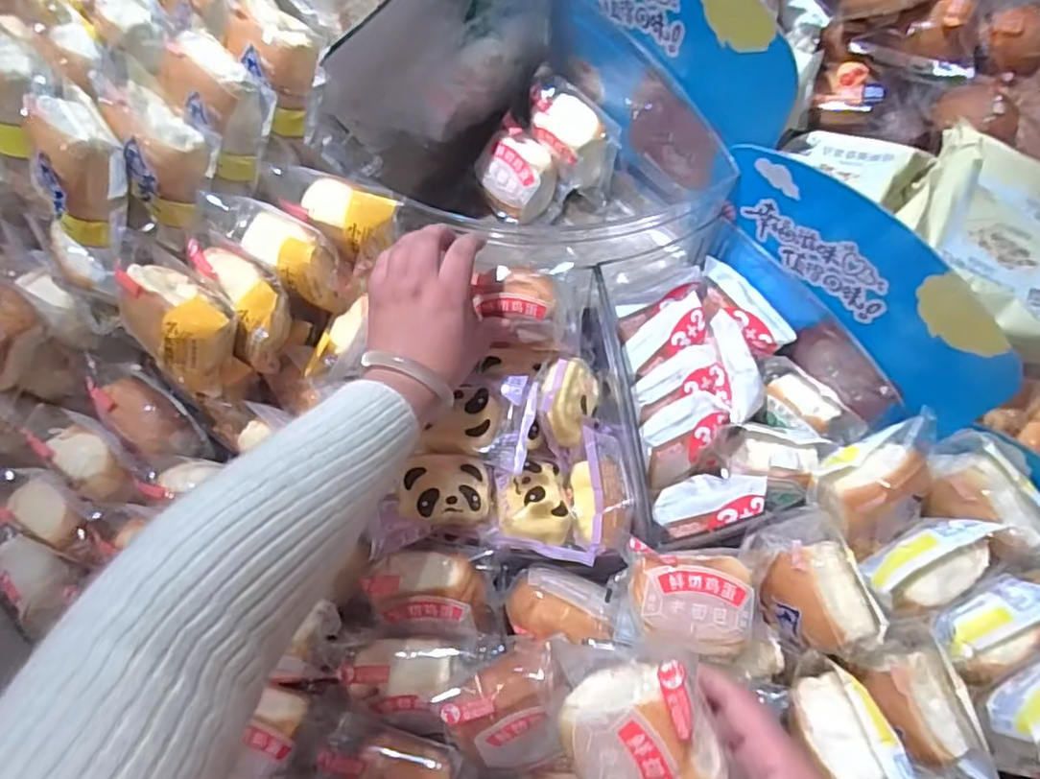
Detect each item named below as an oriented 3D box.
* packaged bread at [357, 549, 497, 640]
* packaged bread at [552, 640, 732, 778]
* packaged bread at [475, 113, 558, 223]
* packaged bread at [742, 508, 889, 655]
[{"bbox_3d":[-0.071,0.167,0.529,0.109,0.044,0.067,7,68,5],"label":"packaged bread"},{"bbox_3d":[0.068,0.186,0.350,0.083,0.055,0.097,-25,87,19],"label":"packaged bread"},{"bbox_3d":[-0.002,-0.225,0.670,0.080,0.085,0.053,42,30,16],"label":"packaged bread"},{"bbox_3d":[0.223,0.149,0.498,0.068,0.049,0.111,-12,68,-3],"label":"packaged bread"}]

